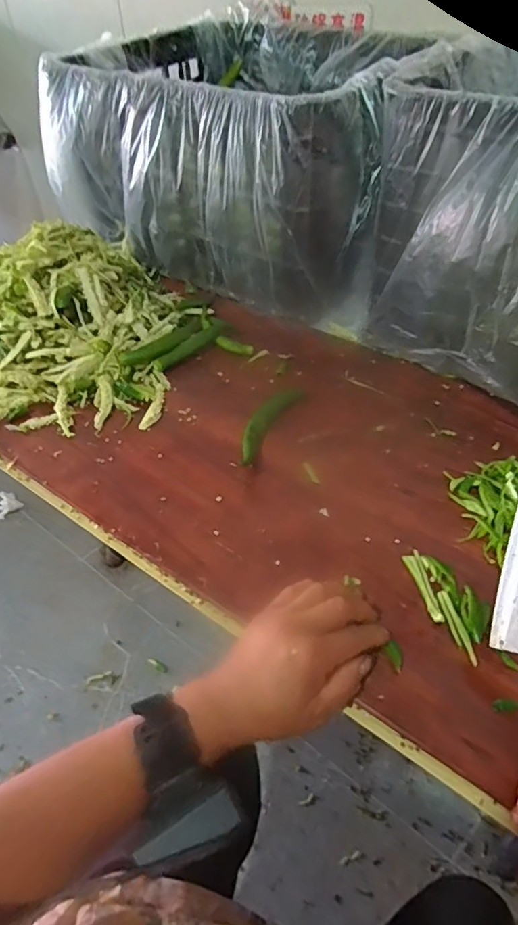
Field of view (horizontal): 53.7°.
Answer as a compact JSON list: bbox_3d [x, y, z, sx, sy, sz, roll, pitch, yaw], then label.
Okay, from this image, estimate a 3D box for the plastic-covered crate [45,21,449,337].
[{"bbox_3d":[0.001,-0.455,0.767,0.493,0.256,0.405,21,53,20],"label":"plastic-covered crate"}]

